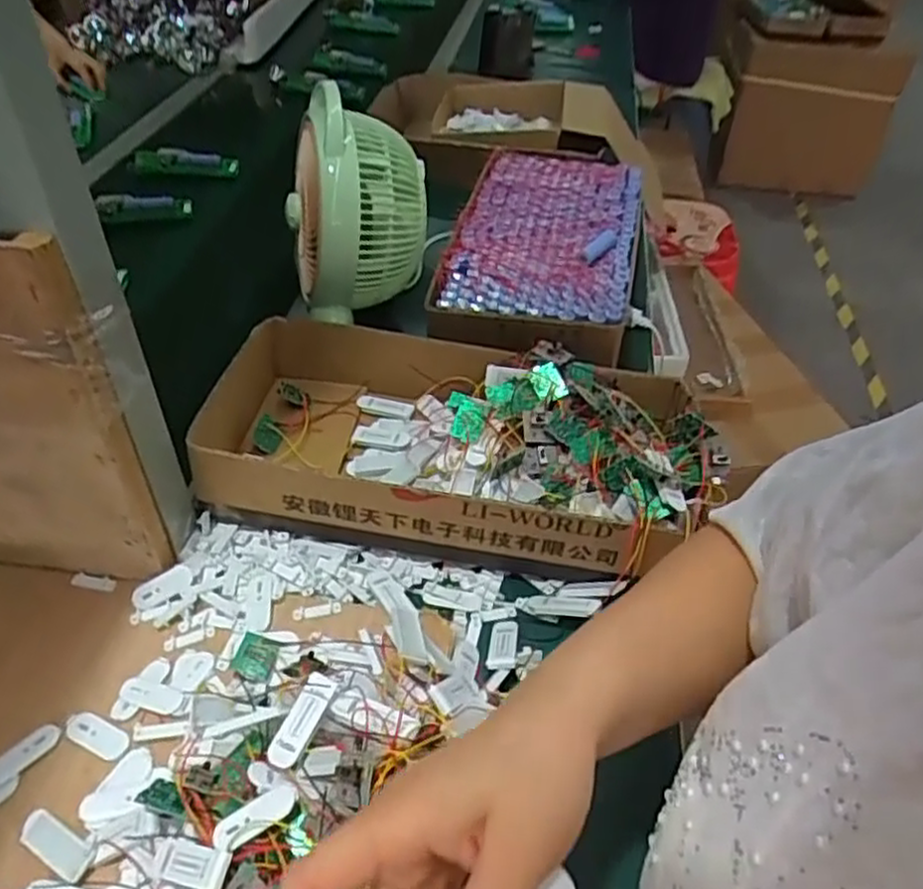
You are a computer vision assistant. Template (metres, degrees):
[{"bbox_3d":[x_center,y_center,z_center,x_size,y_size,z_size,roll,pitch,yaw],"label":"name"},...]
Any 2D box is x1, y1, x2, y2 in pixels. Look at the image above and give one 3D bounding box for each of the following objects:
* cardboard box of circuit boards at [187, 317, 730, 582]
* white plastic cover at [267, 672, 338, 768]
[{"bbox_3d":[0.000,-0.003,0.674,0.419,0.100,0.221,9,44,6],"label":"cardboard box of circuit boards"},{"bbox_3d":[-0.100,0.173,0.467,0.019,0.004,0.058,21,62,18],"label":"white plastic cover"}]

